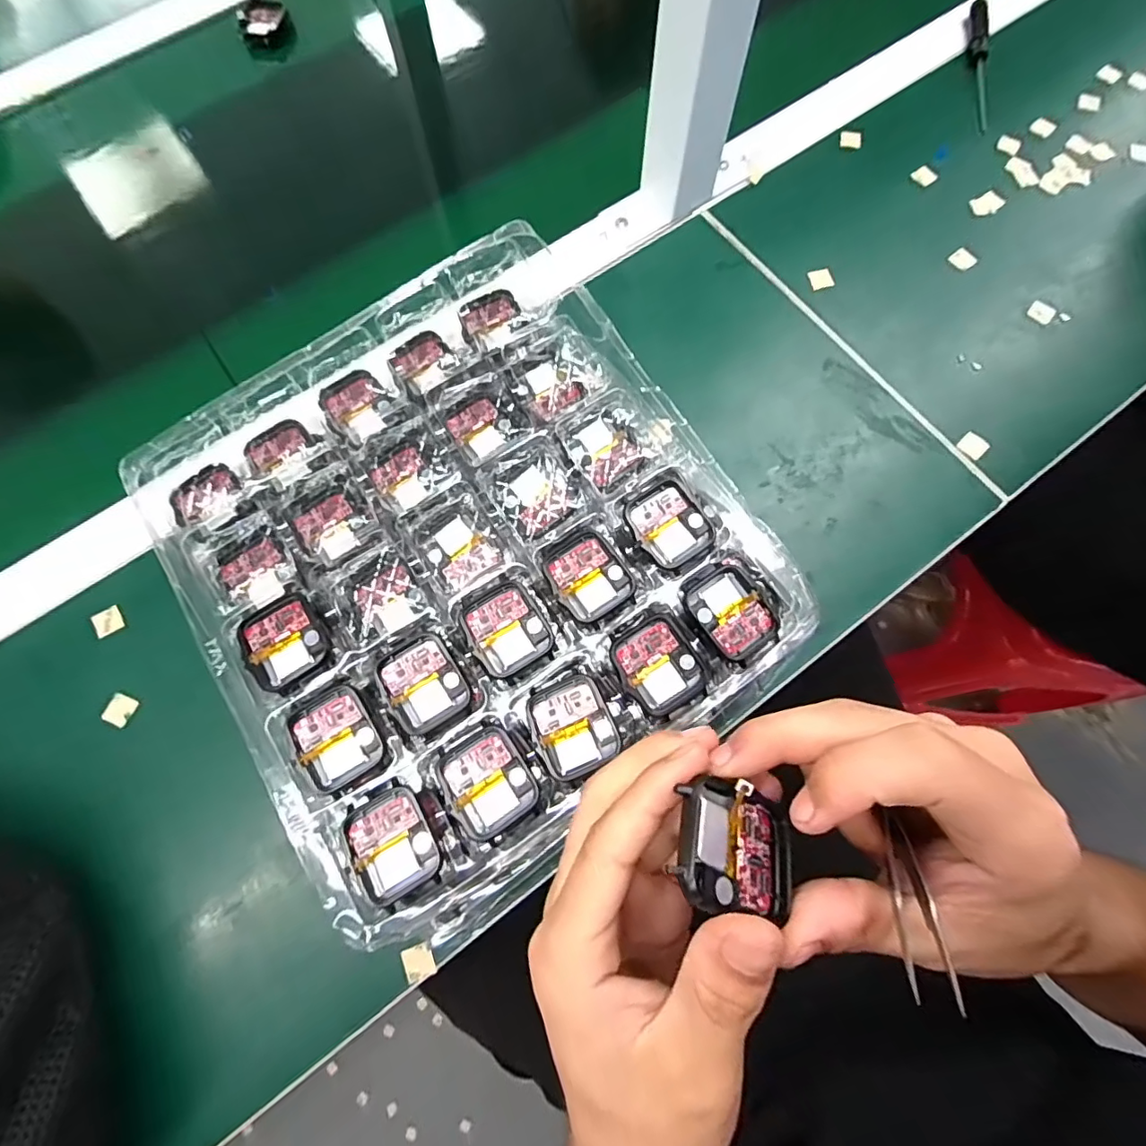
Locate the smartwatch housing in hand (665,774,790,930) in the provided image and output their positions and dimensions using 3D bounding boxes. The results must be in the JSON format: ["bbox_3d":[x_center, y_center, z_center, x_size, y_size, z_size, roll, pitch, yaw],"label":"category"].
[{"bbox_3d":[0.053,0.086,0.163,0.045,0.007,0.036,24,55,-22],"label":"smartwatch housing in hand"}]

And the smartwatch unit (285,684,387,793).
[{"bbox_3d":[-0.112,0.077,0.245,0.036,0.004,0.044,-31,76,-8],"label":"smartwatch unit"}]

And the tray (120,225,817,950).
[{"bbox_3d":[-0.057,-0.015,0.272,0.267,0.033,0.292,-35,76,-9],"label":"tray"}]

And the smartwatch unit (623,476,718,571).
[{"bbox_3d":[0.050,-0.026,0.270,0.036,0.005,0.046,-35,76,-9],"label":"smartwatch unit"}]

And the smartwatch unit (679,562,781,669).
[{"bbox_3d":[0.080,0.018,0.260,0.039,0.007,0.049,-31,76,-8],"label":"smartwatch unit"}]

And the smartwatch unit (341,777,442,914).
[{"bbox_3d":[-0.082,0.124,0.236,0.035,0.006,0.046,-30,75,-7],"label":"smartwatch unit"}]

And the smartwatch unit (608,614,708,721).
[{"bbox_3d":[0.042,0.045,0.256,0.038,0.007,0.047,-28,75,-7],"label":"smartwatch unit"}]

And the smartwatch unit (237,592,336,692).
[{"bbox_3d":[-0.144,0.034,0.258,0.039,0.004,0.045,-33,76,-8],"label":"smartwatch unit"}]

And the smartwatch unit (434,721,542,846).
[{"bbox_3d":[-0.039,0.096,0.238,0.038,0.007,0.046,-32,76,-8],"label":"smartwatch unit"}]

